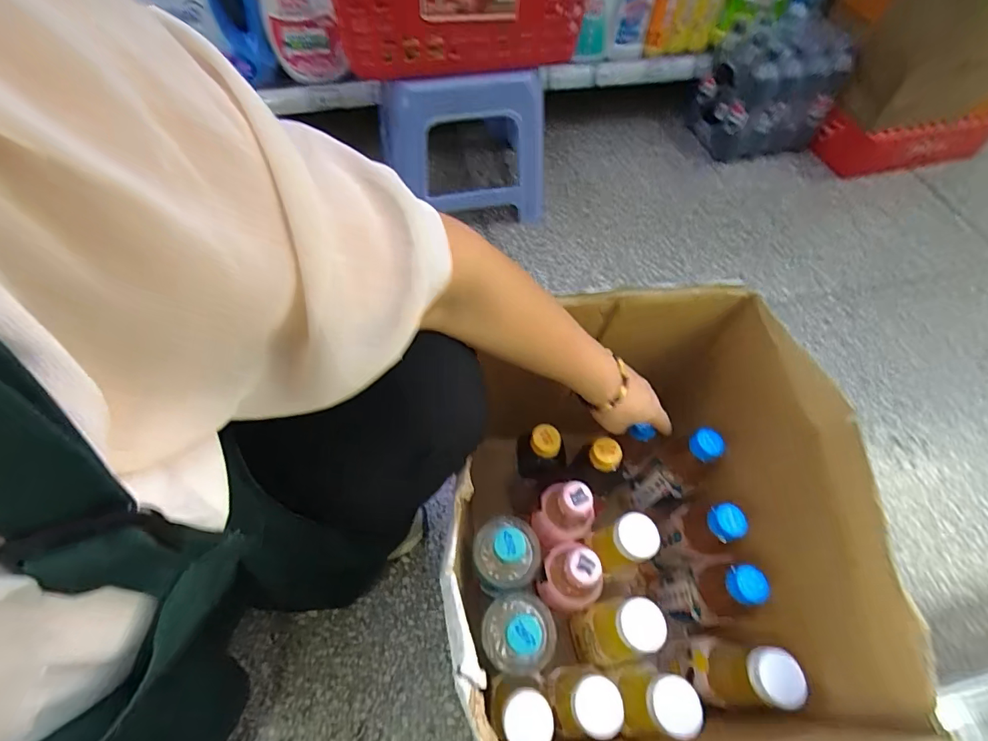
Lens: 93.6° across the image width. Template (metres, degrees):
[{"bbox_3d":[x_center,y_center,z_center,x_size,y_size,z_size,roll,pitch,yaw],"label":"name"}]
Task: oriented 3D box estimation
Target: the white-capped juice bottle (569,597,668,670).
[{"bbox_3d":[0.120,0.255,0.457,0.057,0.138,0.056,-9,59,-8],"label":"white-capped juice bottle"}]

